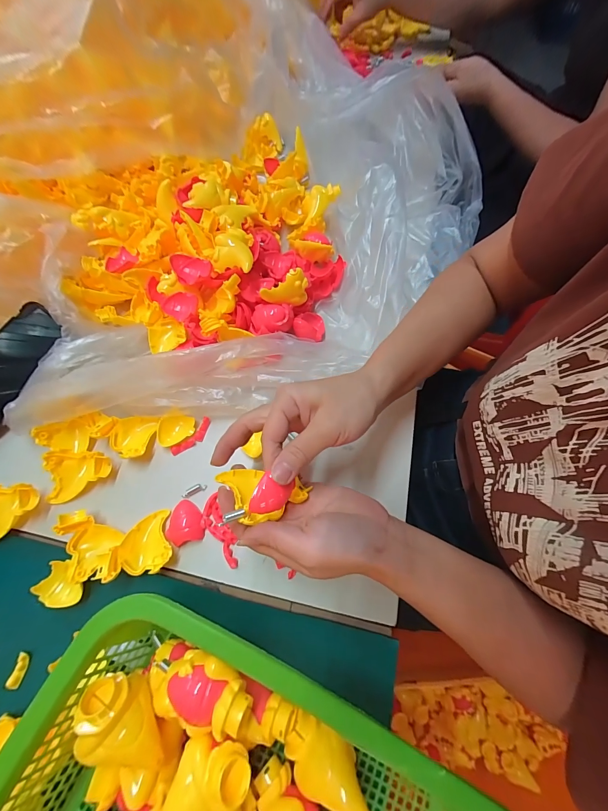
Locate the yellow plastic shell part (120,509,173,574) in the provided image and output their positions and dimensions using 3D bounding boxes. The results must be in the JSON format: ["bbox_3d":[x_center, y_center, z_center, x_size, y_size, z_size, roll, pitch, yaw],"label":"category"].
[{"bbox_3d":[-0.162,0.143,0.313,0.048,0.015,0.055,-22,70,-9],"label":"yellow plastic shell part"}]

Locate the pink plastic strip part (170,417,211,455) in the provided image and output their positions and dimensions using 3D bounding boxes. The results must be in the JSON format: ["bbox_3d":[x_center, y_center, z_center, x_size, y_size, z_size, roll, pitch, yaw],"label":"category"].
[{"bbox_3d":[-0.132,0.038,0.362,0.017,0.007,0.056,41,74,14],"label":"pink plastic strip part"}]

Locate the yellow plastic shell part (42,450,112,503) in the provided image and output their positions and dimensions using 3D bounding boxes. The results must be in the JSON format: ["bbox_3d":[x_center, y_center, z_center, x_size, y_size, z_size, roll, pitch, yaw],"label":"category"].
[{"bbox_3d":[-0.250,0.076,0.335,0.066,0.023,0.053,-1,69,-1],"label":"yellow plastic shell part"}]

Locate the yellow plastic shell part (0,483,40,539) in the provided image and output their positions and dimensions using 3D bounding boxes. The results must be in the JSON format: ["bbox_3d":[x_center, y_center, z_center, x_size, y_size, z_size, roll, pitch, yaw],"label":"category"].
[{"bbox_3d":[-0.312,0.110,0.320,0.065,0.033,0.056,-7,69,-3],"label":"yellow plastic shell part"}]

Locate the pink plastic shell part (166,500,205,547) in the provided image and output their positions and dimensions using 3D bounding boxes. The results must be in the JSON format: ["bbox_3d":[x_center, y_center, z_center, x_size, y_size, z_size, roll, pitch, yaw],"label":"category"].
[{"bbox_3d":[-0.128,0.124,0.326,0.036,0.011,0.043,-15,69,-6],"label":"pink plastic shell part"}]

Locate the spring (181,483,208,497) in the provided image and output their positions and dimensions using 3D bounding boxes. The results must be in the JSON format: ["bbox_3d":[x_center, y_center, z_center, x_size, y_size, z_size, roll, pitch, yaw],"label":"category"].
[{"bbox_3d":[-0.123,0.095,0.341,0.027,0.005,0.009,-24,71,-9],"label":"spring"}]

